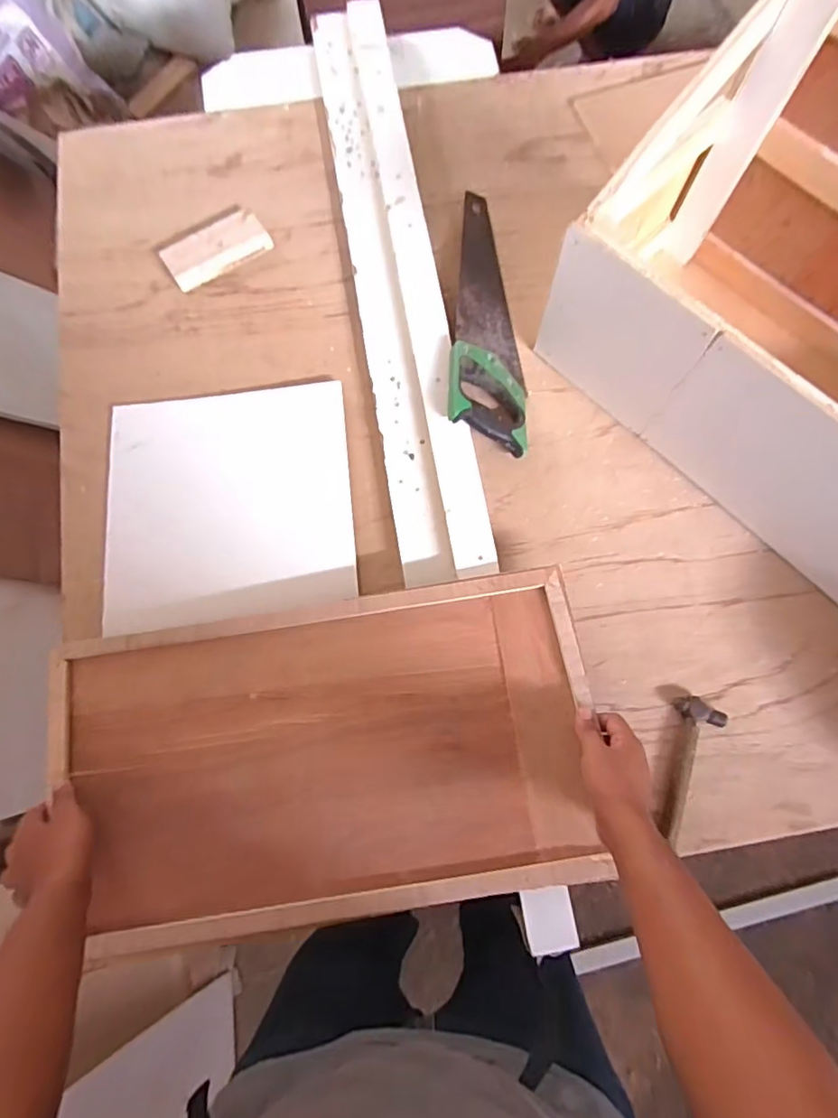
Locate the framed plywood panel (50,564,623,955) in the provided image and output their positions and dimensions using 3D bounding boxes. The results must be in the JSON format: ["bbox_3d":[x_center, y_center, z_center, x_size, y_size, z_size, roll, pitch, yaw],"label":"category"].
[{"bbox_3d":[-0.107,0.210,0.630,0.586,0.056,0.329,-9,75,-1],"label":"framed plywood panel"}]

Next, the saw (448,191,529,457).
[{"bbox_3d":[0.103,-0.353,0.822,0.106,0.060,0.420,3,75,2],"label":"saw"}]

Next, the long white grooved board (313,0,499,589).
[{"bbox_3d":[-0.035,-0.430,0.850,0.121,0.047,0.961,-9,75,-1],"label":"long white grooved board"}]

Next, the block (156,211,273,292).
[{"bbox_3d":[-0.306,-0.469,0.875,0.155,0.033,0.066,-33,77,-7],"label":"block"}]

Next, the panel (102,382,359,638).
[{"bbox_3d":[-0.258,-0.078,0.782,0.327,0.014,0.312,-8,79,-3],"label":"panel"}]

